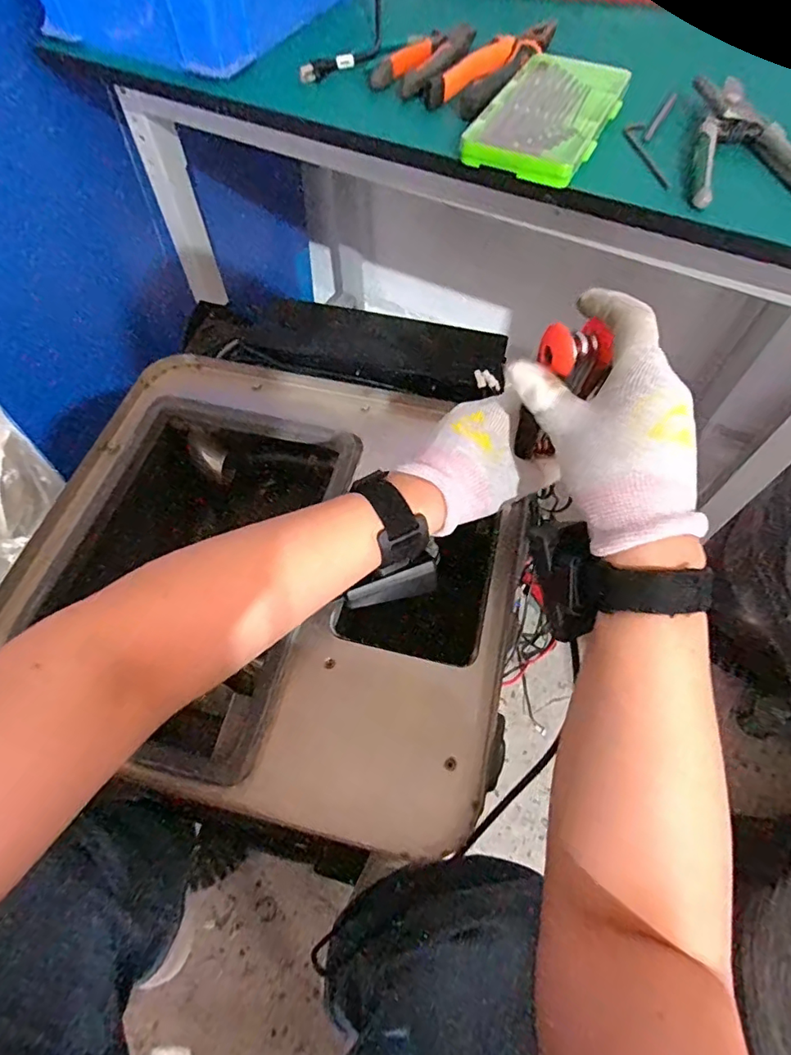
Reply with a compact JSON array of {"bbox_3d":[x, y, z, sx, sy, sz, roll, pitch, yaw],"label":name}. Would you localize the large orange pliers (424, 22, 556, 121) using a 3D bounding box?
[{"bbox_3d":[0.104,-0.459,0.528,0.063,0.029,0.192,29,64,15],"label":"large orange pliers"}]

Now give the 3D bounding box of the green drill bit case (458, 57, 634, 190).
[{"bbox_3d":[0.140,-0.370,0.475,0.098,0.021,0.186,25,63,13],"label":"green drill bit case"}]

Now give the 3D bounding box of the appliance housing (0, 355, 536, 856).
[{"bbox_3d":[-0.098,0.027,0.448,0.390,0.098,0.377,12,61,6],"label":"appliance housing"}]

